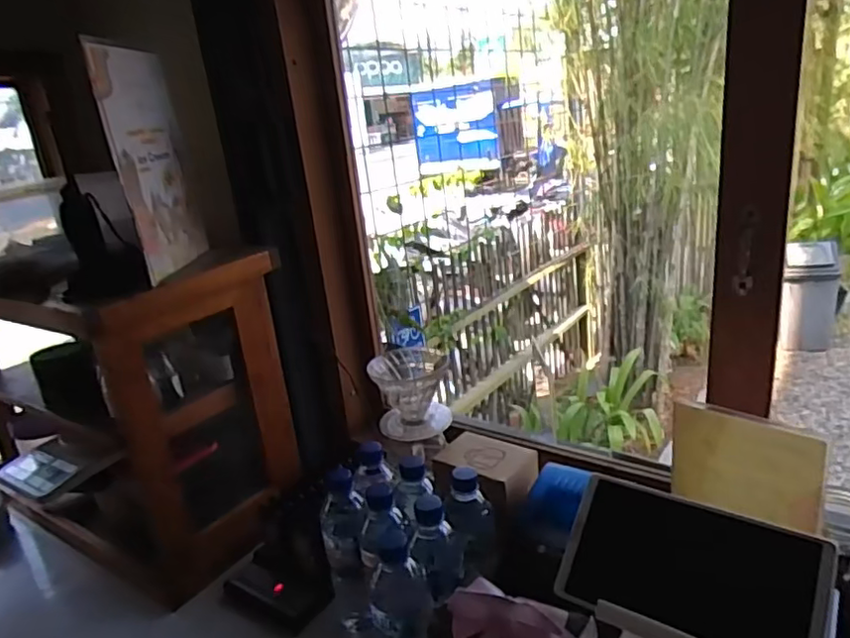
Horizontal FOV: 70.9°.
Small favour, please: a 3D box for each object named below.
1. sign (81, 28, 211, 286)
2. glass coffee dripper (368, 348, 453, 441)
[{"bbox_3d":[-0.361,-0.210,0.802,0.010,0.285,0.197,-7,19,2],"label":"sign"},{"bbox_3d":[-0.018,0.117,0.846,0.104,0.109,0.130,-7,20,-2],"label":"glass coffee dripper"}]

